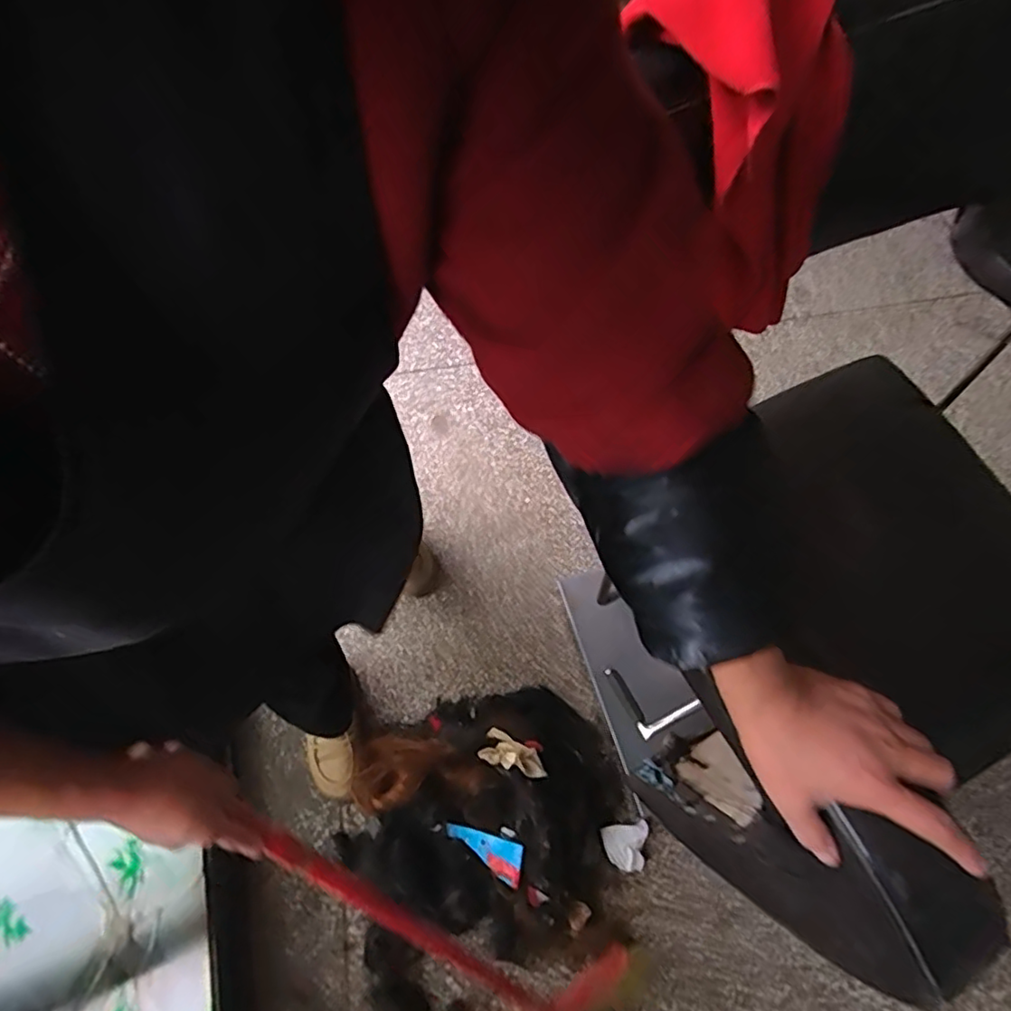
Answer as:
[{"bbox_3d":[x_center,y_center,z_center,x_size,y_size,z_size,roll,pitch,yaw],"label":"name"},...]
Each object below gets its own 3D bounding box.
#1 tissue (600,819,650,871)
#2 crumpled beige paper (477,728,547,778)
[{"bbox_3d":[0.206,0.579,0.995,0.077,0.034,0.067,-9,67,-5],"label":"tissue"},{"bbox_3d":[0.012,0.428,1.001,0.118,0.017,0.057,17,46,26],"label":"crumpled beige paper"}]

